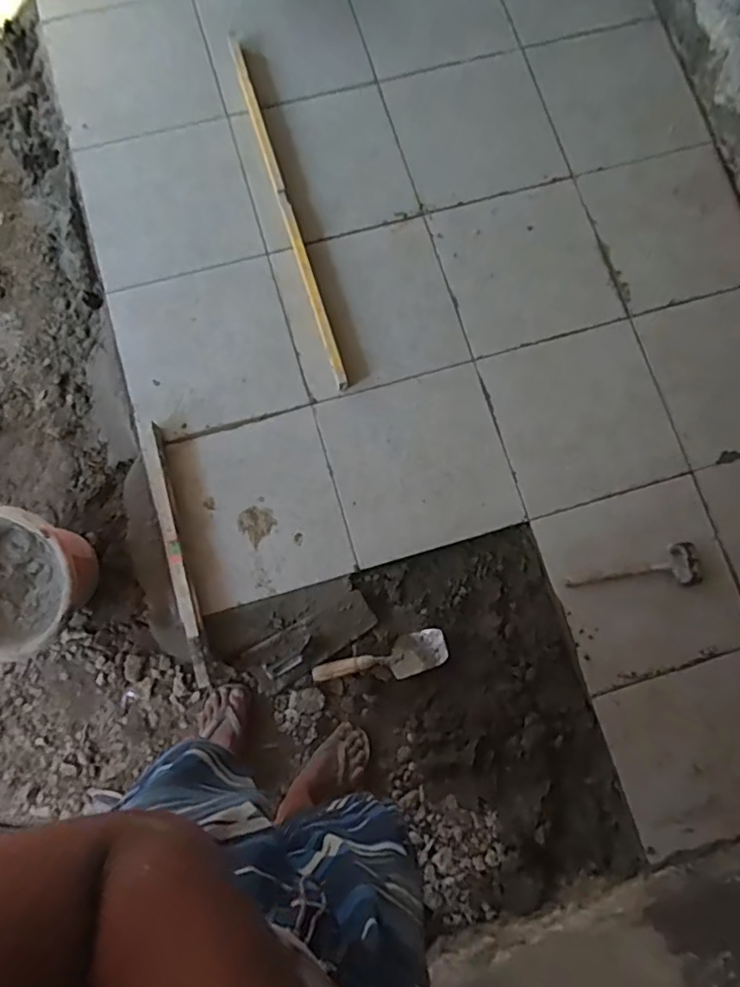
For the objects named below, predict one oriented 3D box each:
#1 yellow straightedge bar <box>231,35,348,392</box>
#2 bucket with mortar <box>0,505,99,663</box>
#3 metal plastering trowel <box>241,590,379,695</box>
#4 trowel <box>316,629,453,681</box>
[{"bbox_3d":[-0.209,-0.718,1.472,0.037,0.021,1.002,-16,80,-3],"label":"yellow straightedge bar"},{"bbox_3d":[-0.714,0.186,1.228,0.261,0.222,0.275,0,79,0],"label":"bucket with mortar"},{"bbox_3d":[-0.127,0.320,1.296,0.286,0.056,0.108,-32,81,-6],"label":"metal plastering trowel"},{"bbox_3d":[0.026,0.372,1.293,0.290,0.043,0.083,-19,80,-4],"label":"trowel"}]

